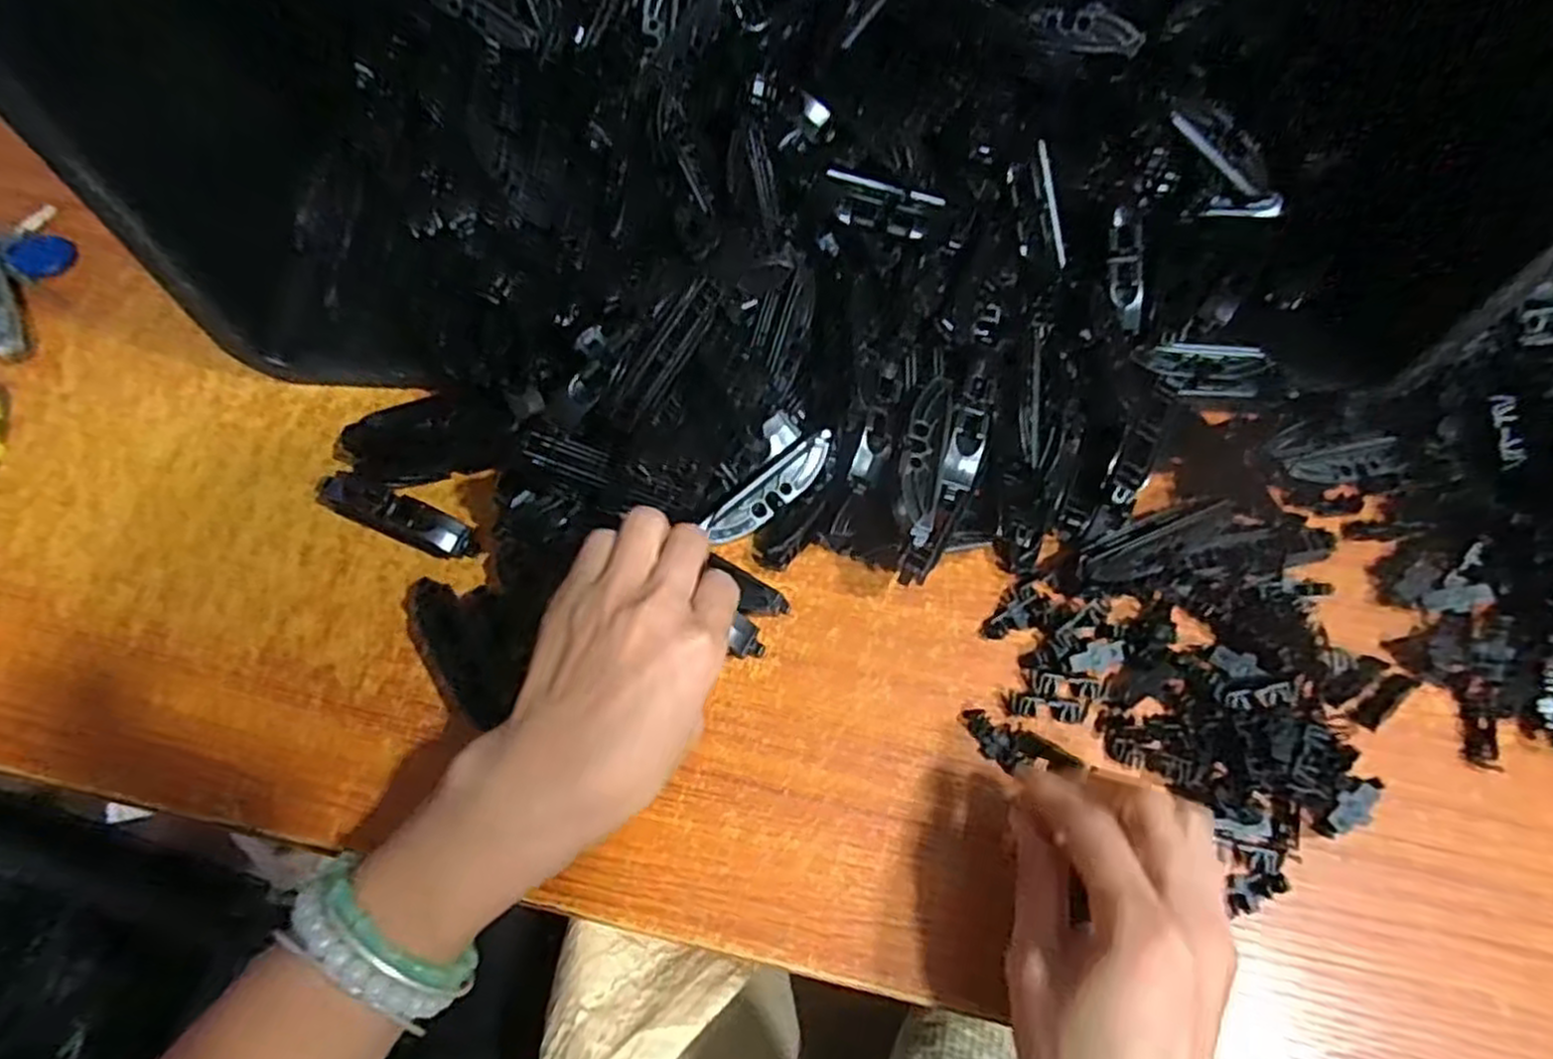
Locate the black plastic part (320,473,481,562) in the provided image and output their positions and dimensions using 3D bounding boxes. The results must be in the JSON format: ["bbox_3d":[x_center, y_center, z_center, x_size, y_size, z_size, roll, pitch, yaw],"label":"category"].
[{"bbox_3d":[-0.180,-0.006,0.370,0.077,0.014,0.019,19,67,8],"label":"black plastic part"}]

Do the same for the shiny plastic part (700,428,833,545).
[{"bbox_3d":[-0.001,-0.019,0.358,0.074,0.008,0.016,-37,71,-16],"label":"shiny plastic part"}]

